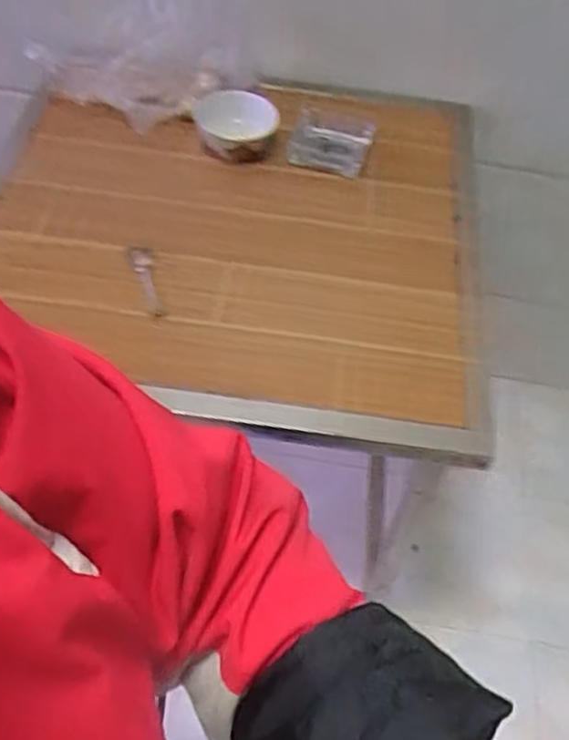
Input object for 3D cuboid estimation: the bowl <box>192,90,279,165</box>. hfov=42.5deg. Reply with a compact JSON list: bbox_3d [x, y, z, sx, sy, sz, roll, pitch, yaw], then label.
[{"bbox_3d":[-0.063,-0.307,0.938,0.105,0.071,0.105,2,49,-2],"label":"bowl"}]

